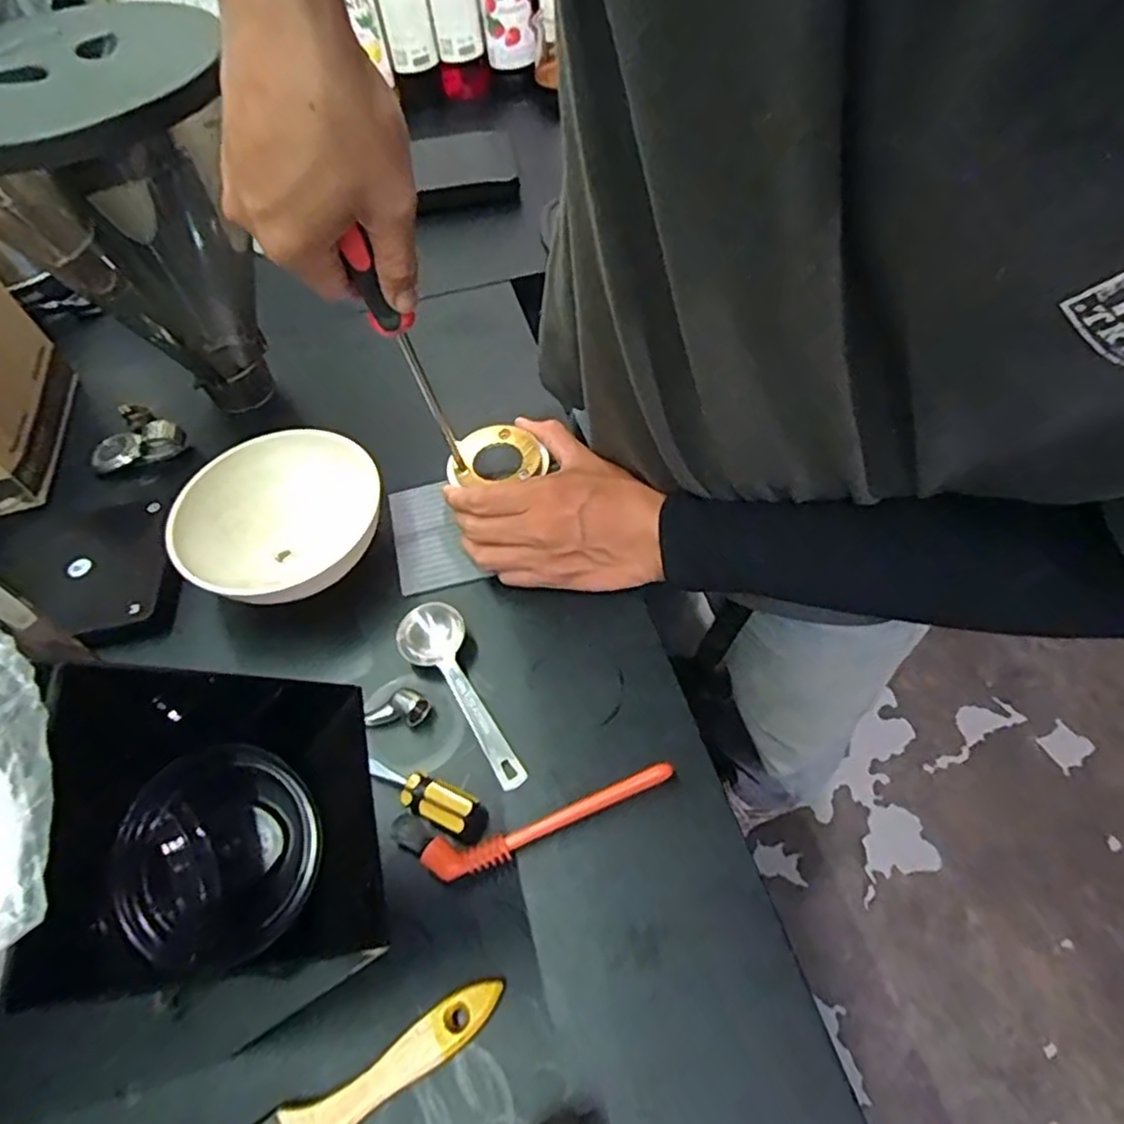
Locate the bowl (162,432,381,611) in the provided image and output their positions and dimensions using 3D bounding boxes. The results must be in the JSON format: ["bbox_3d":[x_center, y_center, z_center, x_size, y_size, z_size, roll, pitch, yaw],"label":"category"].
[{"bbox_3d":[-0.200,-0.029,0.487,0.123,0.061,0.131,-2,56,4],"label":"bowl"}]

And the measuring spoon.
[{"bbox_3d":[-0.060,0.080,0.423,0.041,0.017,0.131,-31,59,-15],"label":"measuring spoon"}]

